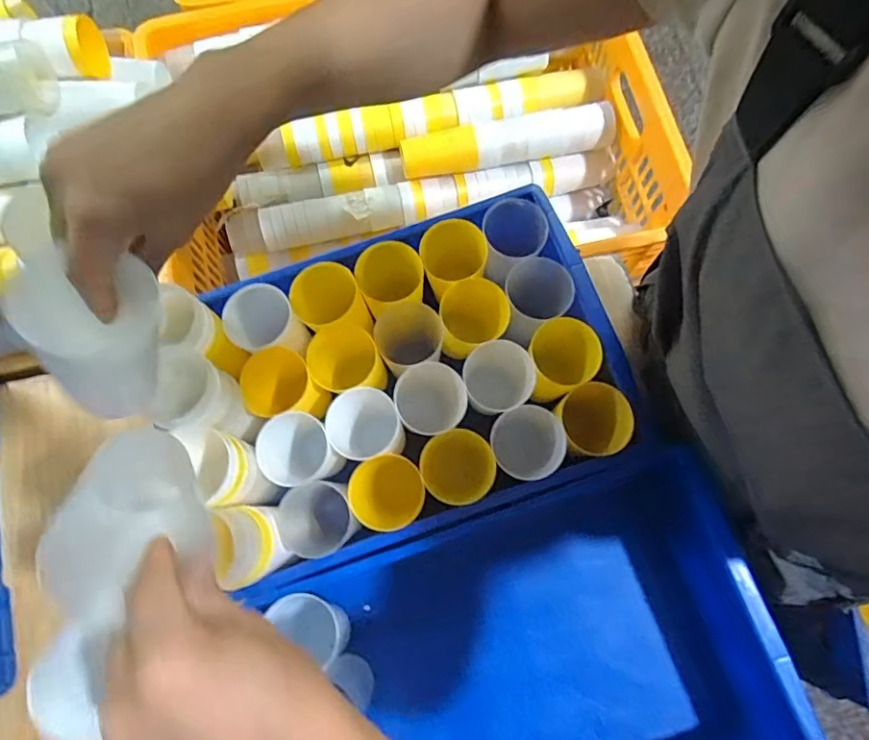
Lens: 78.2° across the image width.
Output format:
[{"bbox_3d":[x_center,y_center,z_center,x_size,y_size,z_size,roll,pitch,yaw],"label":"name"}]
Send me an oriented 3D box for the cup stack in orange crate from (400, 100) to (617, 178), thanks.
[{"bbox_3d":[0.108,-0.331,0.766,0.315,0.062,0.060,-11,76,-2],"label":"cup stack in orange crate"}]

